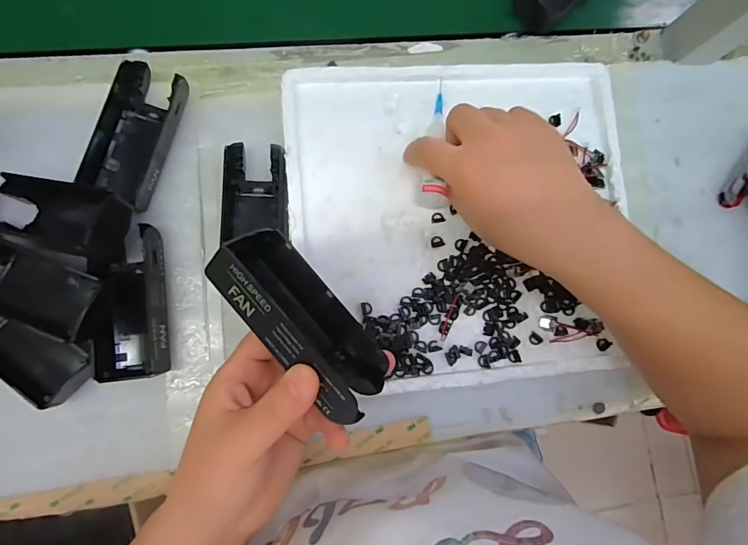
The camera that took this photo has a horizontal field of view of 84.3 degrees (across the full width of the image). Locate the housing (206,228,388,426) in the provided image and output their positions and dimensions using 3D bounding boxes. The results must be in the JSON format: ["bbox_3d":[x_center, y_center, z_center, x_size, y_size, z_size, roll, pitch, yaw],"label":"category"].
[{"bbox_3d":[-0.037,0.025,0.220,0.042,0.045,0.107,-41,90,-8],"label":"housing"}]

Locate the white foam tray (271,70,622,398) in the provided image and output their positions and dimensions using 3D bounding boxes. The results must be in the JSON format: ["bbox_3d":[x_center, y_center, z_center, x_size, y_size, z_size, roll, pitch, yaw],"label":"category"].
[{"bbox_3d":[0.070,-0.042,0.330,0.265,0.030,0.250,-4,85,-6],"label":"white foam tray"}]

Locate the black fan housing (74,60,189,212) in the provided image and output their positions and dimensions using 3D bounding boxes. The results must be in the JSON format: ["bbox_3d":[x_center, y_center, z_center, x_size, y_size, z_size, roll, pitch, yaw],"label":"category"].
[{"bbox_3d":[-0.179,-0.103,0.312,0.047,0.029,0.102,18,83,-4],"label":"black fan housing"}]

